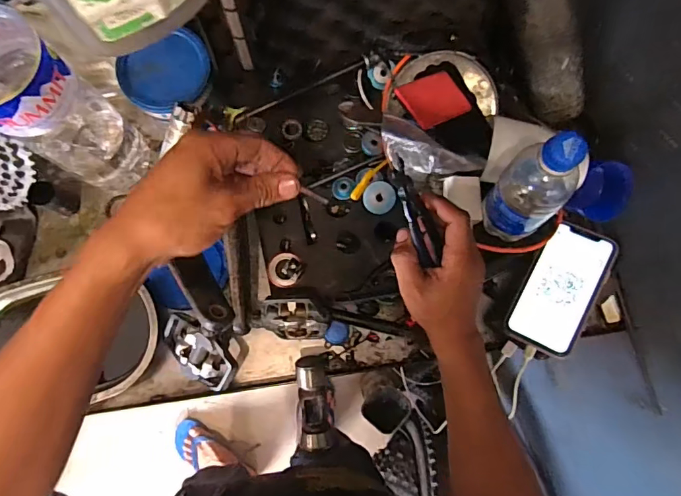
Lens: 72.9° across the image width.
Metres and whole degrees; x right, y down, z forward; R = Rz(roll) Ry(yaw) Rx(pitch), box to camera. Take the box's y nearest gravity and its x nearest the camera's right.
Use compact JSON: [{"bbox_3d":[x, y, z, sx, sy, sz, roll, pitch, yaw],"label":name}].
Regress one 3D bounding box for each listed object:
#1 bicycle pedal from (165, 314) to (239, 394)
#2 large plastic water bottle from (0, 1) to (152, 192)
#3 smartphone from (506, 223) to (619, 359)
[{"bbox_3d":[-0.162,0.119,0.524,0.094,0.024,0.078,46,119,-6],"label":"bicycle pedal"},{"bbox_3d":[-0.283,-0.142,0.437,0.097,0.294,0.093,35,81,4],"label":"large plastic water bottle"},{"bbox_3d":[0.257,0.046,0.533,0.080,0.011,0.153,26,82,19],"label":"smartphone"}]

